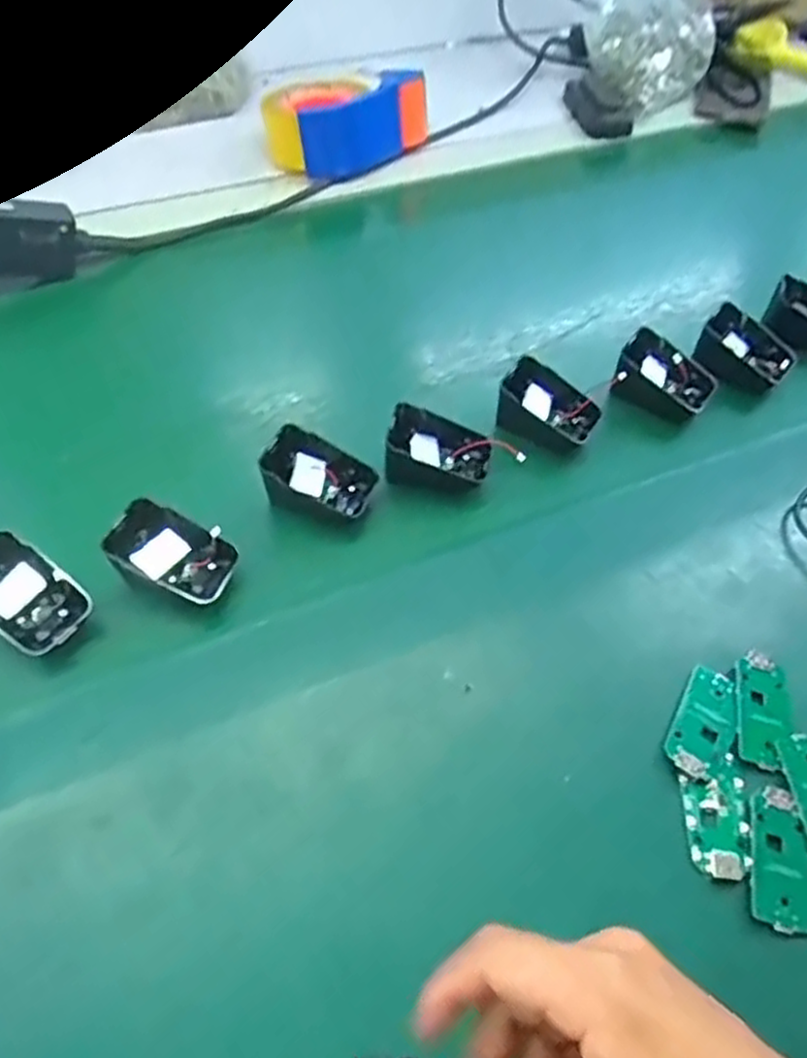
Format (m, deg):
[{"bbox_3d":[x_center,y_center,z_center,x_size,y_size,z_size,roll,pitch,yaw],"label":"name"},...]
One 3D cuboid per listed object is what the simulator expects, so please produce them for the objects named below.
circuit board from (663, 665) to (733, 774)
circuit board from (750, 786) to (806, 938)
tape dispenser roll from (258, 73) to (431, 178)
[{"bbox_3d":[0.157,0.100,0.396,0.027,0.006,0.061,26,56,17],"label":"circuit board"},{"bbox_3d":[0.180,0.156,0.359,0.027,0.004,0.064,12,53,7],"label":"circuit board"},{"bbox_3d":[-0.061,-0.397,0.727,0.141,0.074,0.099,-28,58,-21],"label":"tape dispenser roll"}]

